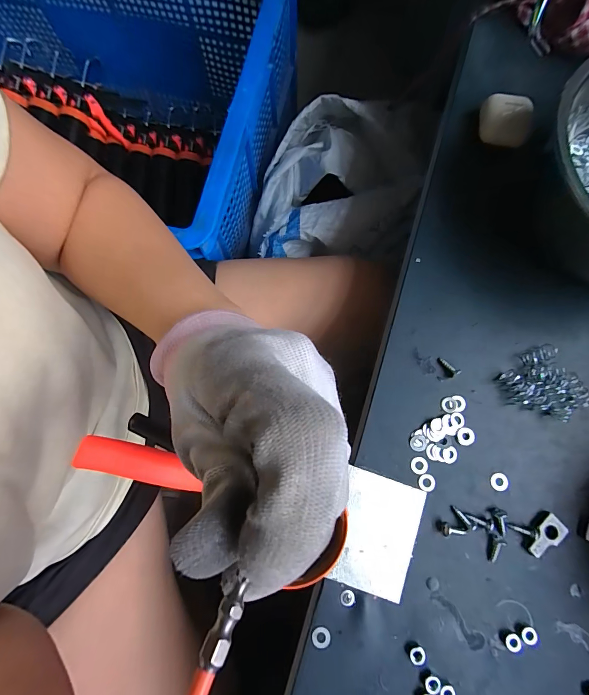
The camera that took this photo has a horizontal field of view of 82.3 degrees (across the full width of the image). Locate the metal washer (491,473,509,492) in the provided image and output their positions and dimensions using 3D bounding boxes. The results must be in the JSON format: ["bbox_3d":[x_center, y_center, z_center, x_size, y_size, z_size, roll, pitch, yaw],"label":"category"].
[{"bbox_3d":[0.149,0.098,0.244,0.013,0.004,0.012,0,79,1],"label":"metal washer"}]

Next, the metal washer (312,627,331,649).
[{"bbox_3d":[0.018,0.193,0.224,0.012,0.004,0.012,3,71,-2],"label":"metal washer"}]

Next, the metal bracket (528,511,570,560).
[{"bbox_3d":[0.175,0.132,0.236,0.032,0.005,0.018,-41,81,-7],"label":"metal bracket"}]

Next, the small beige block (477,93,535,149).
[{"bbox_3d":[0.183,-0.197,0.294,0.037,0.018,0.040,10,79,3],"label":"small beige block"}]

